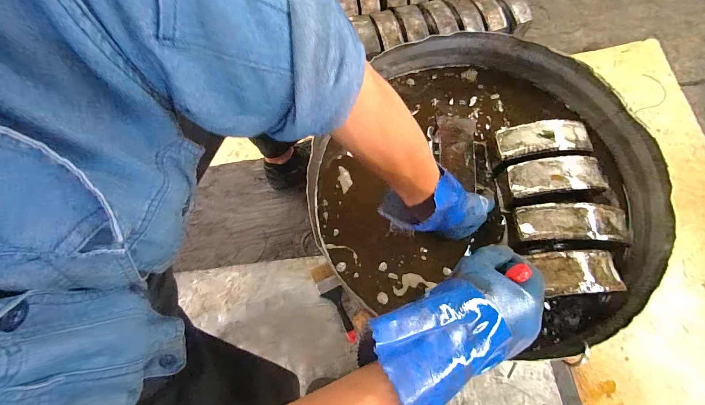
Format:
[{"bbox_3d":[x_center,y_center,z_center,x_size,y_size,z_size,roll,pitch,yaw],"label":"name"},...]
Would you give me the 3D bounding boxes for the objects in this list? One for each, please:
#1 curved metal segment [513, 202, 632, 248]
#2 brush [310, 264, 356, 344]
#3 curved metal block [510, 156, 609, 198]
[{"bbox_3d":[0.356,0.033,0.496,0.170,0.032,0.063,4,71,2],"label":"curved metal segment"},{"bbox_3d":[-0.040,0.252,0.799,0.056,0.017,0.203,-30,73,-9],"label":"brush"},{"bbox_3d":[0.344,-0.044,0.523,0.153,0.023,0.062,-6,71,-1],"label":"curved metal block"}]

